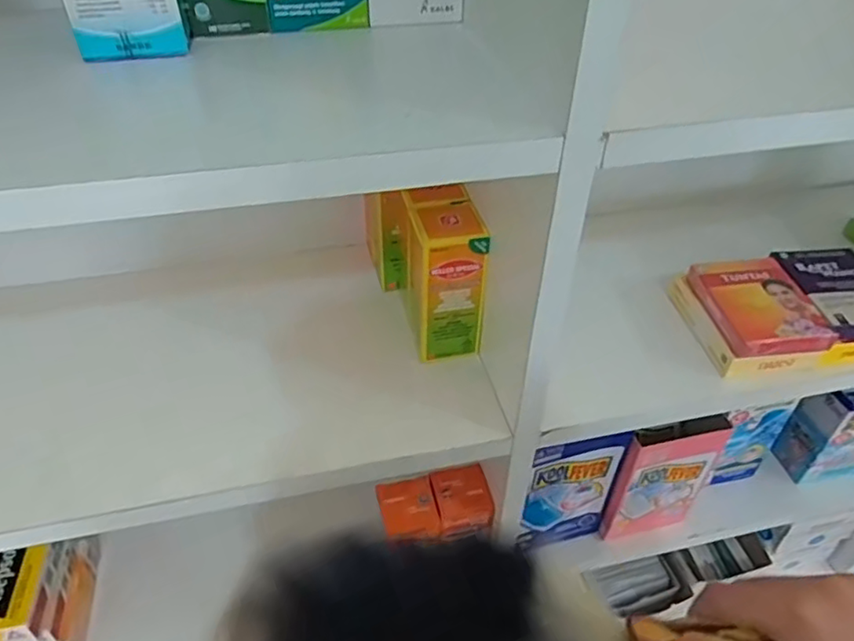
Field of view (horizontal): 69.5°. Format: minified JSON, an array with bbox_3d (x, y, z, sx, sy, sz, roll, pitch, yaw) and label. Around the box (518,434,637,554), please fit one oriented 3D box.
[{"bbox_3d":[0.128,0.152,0.543,0.086,0.146,0.012,-10,43,-13],"label":"box"}]

